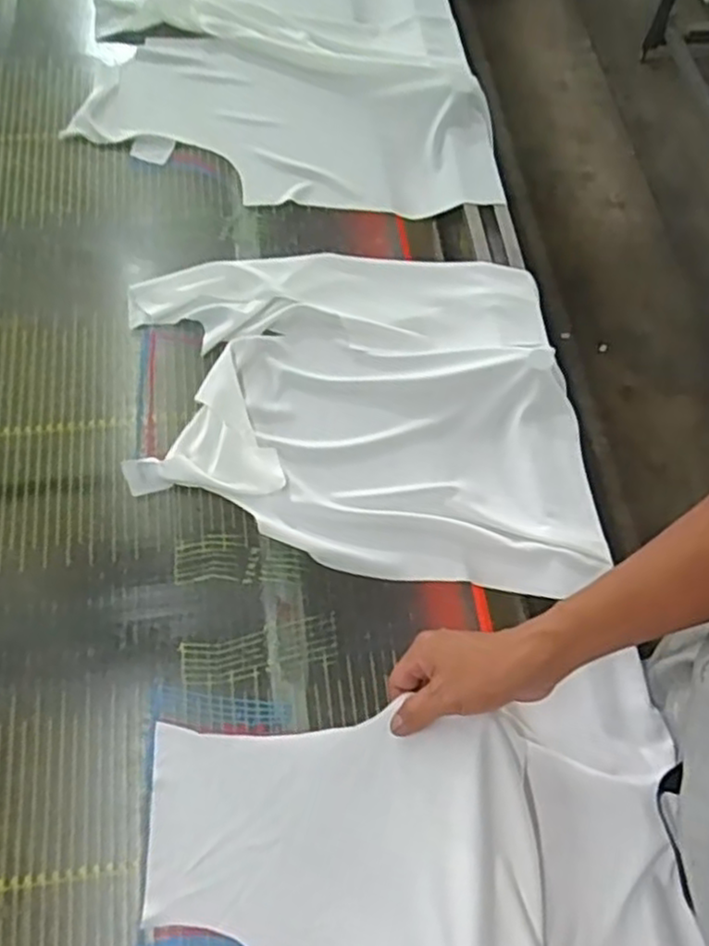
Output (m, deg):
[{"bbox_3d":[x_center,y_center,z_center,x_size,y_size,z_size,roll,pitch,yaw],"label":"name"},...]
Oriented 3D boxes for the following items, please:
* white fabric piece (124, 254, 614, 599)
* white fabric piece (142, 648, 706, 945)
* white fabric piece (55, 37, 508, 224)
[{"bbox_3d":[-0.002,-0.072,0.702,0.437,0.033,0.353,1,66,-2],"label":"white fabric piece"},{"bbox_3d":[0.067,0.362,0.504,0.400,0.072,0.394,-8,67,-6],"label":"white fabric piece"},{"bbox_3d":[-0.071,-0.426,0.863,0.501,0.046,0.233,13,66,3],"label":"white fabric piece"}]

